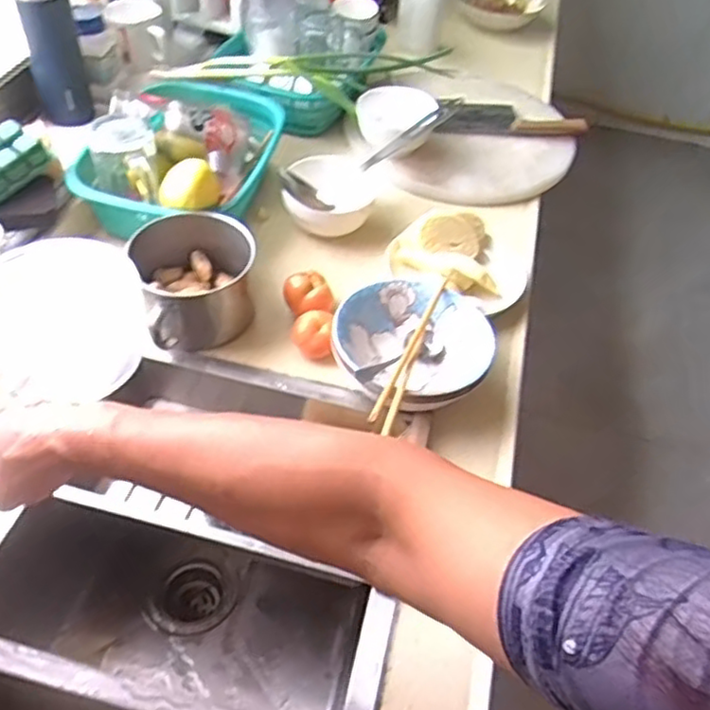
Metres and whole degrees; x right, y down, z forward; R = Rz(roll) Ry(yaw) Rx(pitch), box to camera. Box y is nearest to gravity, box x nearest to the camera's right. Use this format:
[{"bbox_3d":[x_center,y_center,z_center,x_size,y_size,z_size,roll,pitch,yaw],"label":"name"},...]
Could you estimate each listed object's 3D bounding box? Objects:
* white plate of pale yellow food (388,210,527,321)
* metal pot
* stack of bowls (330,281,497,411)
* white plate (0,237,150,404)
[{"bbox_3d":[0.136,-0.125,0.876,0.171,0.049,0.162,3,49,-4],"label":"white plate of pale yellow food"},{"bbox_3d":[-0.180,-0.083,0.790,0.129,0.088,0.158,-8,50,-14],"label":"metal pot"},{"bbox_3d":[0.063,-0.009,0.761,0.169,0.055,0.153,8,48,0],"label":"stack of bowls"},{"bbox_3d":[-0.322,-0.036,0.732,0.187,0.167,0.015,-1,11,-10],"label":"white plate"}]

